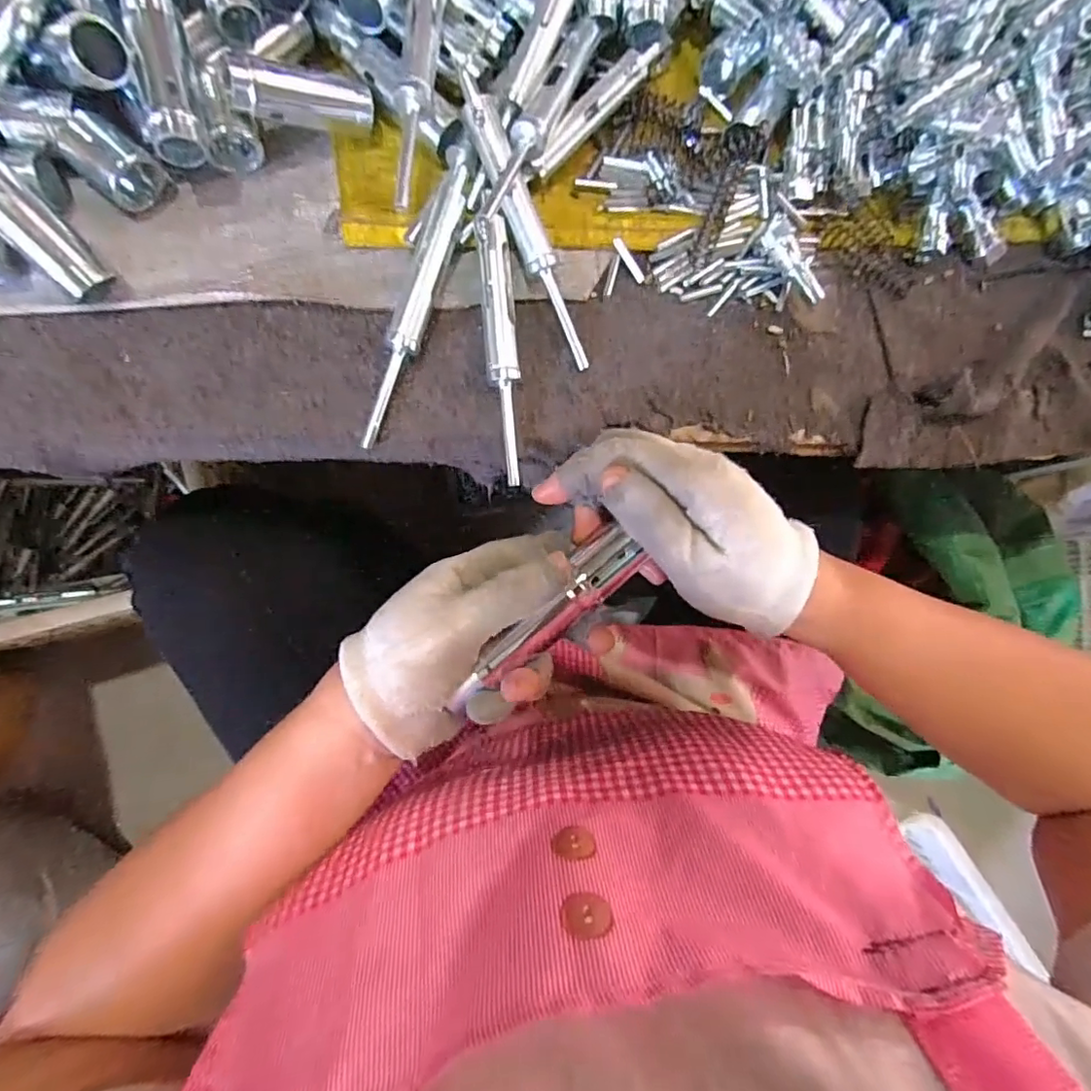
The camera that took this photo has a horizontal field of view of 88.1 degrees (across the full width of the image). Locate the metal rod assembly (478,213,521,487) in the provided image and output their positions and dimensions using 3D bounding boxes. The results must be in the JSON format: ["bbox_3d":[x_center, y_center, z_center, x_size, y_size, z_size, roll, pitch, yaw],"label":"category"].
[{"bbox_3d":[-0.023,-0.105,0.309,0.017,0.021,0.140,-6,87,-9],"label":"metal rod assembly"}]

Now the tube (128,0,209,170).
[{"bbox_3d":[-0.183,-0.224,0.273,0.023,0.025,0.073,-13,88,-9],"label":"tube"}]

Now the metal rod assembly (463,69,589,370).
[{"bbox_3d":[-0.009,-0.173,0.312,0.020,0.018,0.154,-24,102,0],"label":"metal rod assembly"}]

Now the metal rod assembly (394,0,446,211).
[{"bbox_3d":[-0.066,-0.250,0.297,0.018,0.022,0.160,6,85,-8],"label":"metal rod assembly"}]

